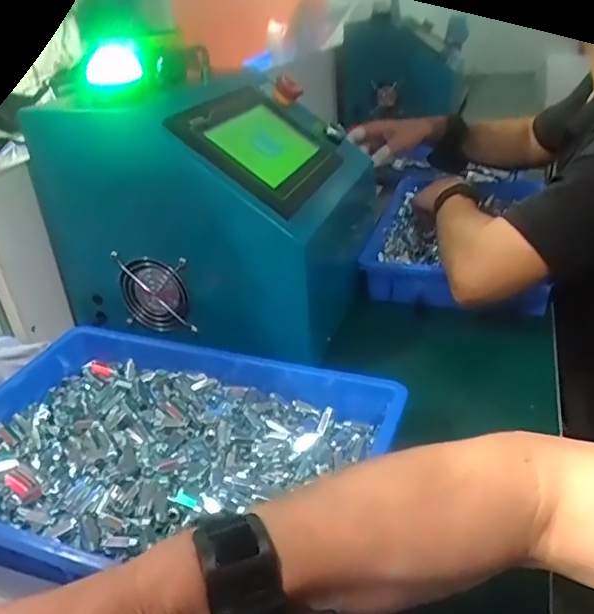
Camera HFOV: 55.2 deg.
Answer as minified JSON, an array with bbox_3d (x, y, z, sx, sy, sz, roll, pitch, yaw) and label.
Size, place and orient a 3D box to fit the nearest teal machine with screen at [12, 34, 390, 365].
[{"bbox_3d":[-0.101,-0.143,0.674,0.309,0.265,0.272,6,31,17],"label":"nearest teal machine with screen"}]

